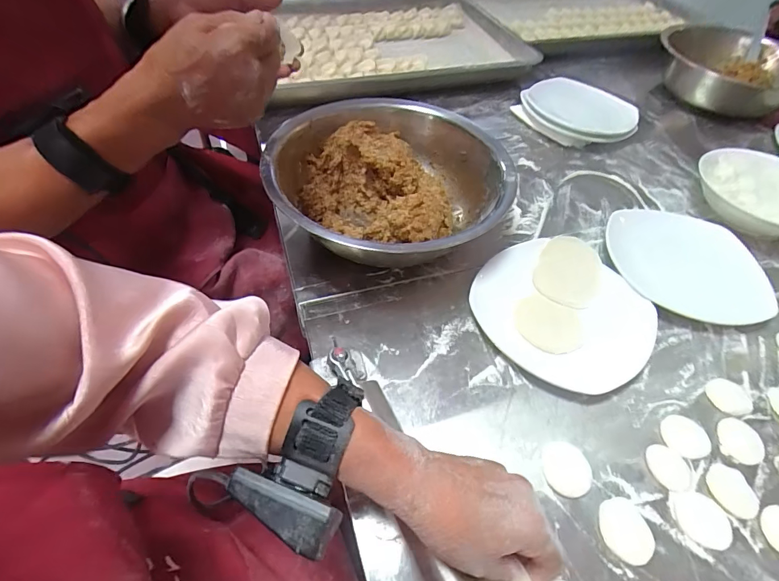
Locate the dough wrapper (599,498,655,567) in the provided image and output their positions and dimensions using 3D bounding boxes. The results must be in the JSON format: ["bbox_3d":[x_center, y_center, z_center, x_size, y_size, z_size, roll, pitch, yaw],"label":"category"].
[{"bbox_3d":[0.187,0.189,0.319,0.041,0.004,0.044,2,52,-3],"label":"dough wrapper"}]

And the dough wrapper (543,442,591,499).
[{"bbox_3d":[0.151,0.151,0.344,0.040,0.004,0.044,2,52,-3],"label":"dough wrapper"}]

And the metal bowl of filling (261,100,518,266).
[{"bbox_3d":[-0.004,-0.129,0.503,0.281,0.088,0.284,2,52,-3],"label":"metal bowl of filling"}]

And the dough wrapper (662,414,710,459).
[{"bbox_3d":[0.270,0.133,0.370,0.039,0.005,0.038,2,52,-3],"label":"dough wrapper"}]

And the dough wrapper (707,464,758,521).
[{"bbox_3d":[0.292,0.169,0.343,0.039,0.004,0.041,2,52,-3],"label":"dough wrapper"}]

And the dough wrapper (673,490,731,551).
[{"bbox_3d":[0.255,0.185,0.328,0.042,0.004,0.040,-2,52,-7],"label":"dough wrapper"}]

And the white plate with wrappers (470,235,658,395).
[{"bbox_3d":[0.187,0.021,0.441,0.173,0.021,0.175,2,52,-3],"label":"white plate with wrappers"}]

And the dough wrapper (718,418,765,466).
[{"bbox_3d":[0.324,0.138,0.372,0.037,0.004,0.042,26,55,15],"label":"dough wrapper"}]

